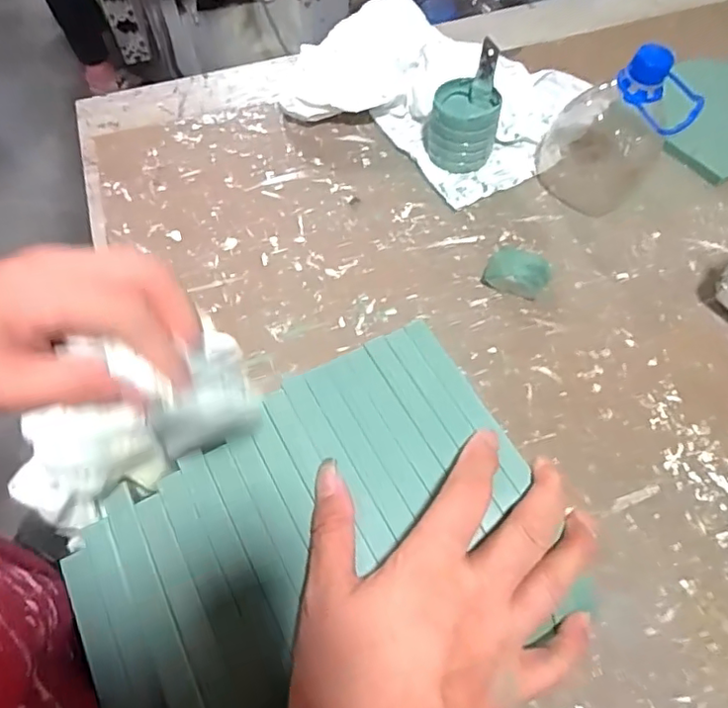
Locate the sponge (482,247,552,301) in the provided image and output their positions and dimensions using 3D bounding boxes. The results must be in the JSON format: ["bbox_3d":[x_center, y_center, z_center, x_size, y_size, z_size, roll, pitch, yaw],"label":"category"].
[{"bbox_3d":[0.136,-0.070,0.502,0.053,0.023,0.036,24,64,14],"label":"sponge"}]

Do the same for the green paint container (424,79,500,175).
[{"bbox_3d":[0.097,-0.227,0.564,0.069,0.063,0.060,4,61,4],"label":"green paint container"}]

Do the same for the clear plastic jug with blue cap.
[{"bbox_3d":[0.230,-0.214,0.516,0.117,0.134,0.102,19,63,12],"label":"clear plastic jug with blue cap"}]

